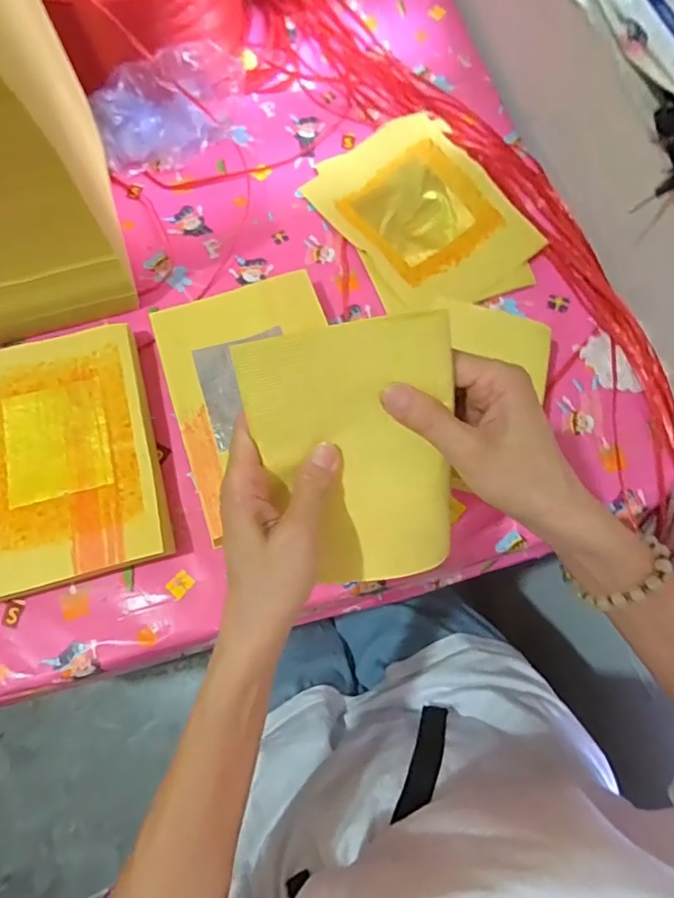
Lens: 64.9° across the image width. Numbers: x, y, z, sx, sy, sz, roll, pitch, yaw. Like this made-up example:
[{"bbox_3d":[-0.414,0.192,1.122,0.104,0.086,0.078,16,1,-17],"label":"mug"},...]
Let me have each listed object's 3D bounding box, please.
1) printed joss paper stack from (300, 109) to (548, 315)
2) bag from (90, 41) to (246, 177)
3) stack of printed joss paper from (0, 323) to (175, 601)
[{"bbox_3d":[0.089,-0.254,0.569,0.169,0.024,0.240,-28,74,-9],"label":"printed joss paper stack"},{"bbox_3d":[-0.182,-0.387,0.597,0.191,0.061,0.084,-32,75,-10],"label":"bag"},{"bbox_3d":[-0.249,0.007,0.479,0.160,0.033,0.227,-15,73,-5],"label":"stack of printed joss paper"}]

